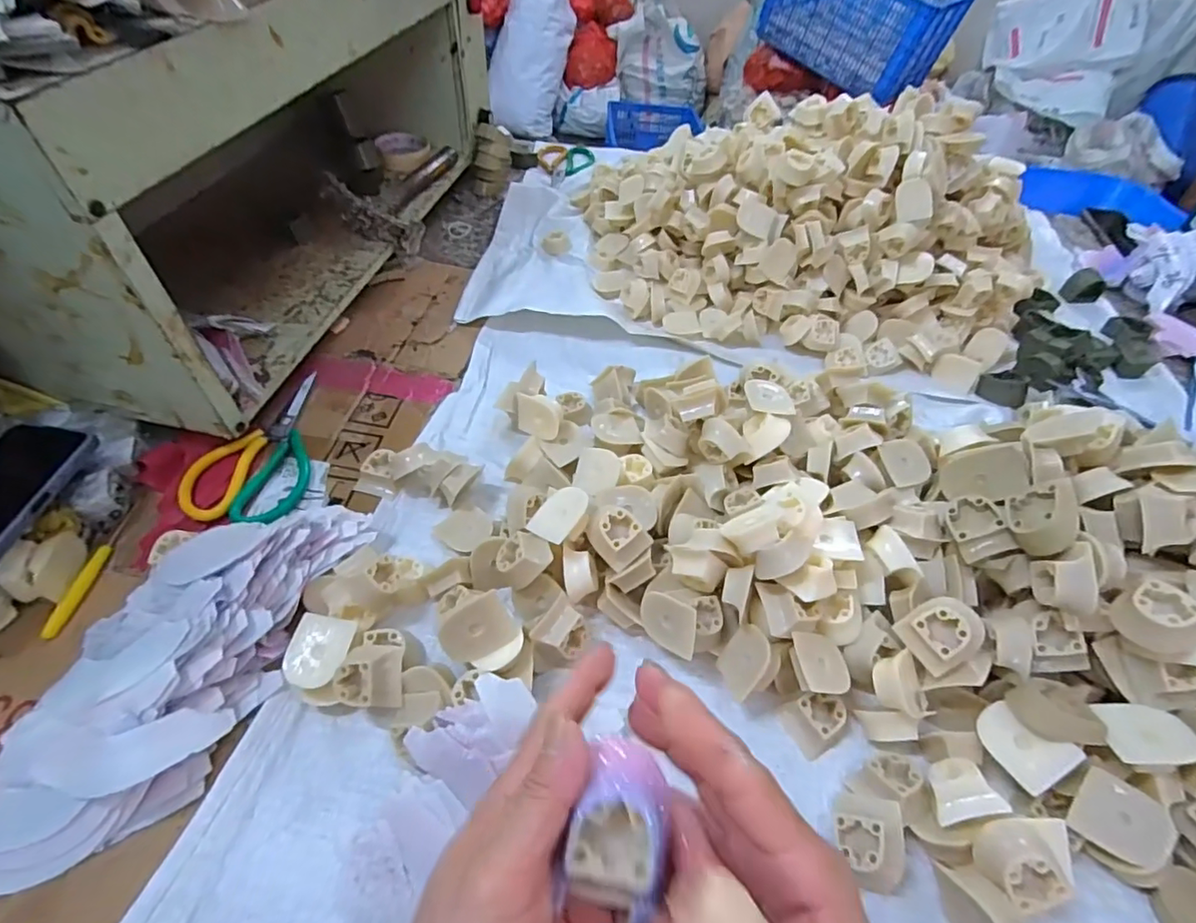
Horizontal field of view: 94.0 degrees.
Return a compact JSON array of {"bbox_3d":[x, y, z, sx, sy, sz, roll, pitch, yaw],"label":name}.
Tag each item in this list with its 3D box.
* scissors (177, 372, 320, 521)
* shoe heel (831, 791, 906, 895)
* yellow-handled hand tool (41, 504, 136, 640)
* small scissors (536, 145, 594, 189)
[{"bbox_3d":[-0.325,-0.021,0.553,0.100,0.013,0.187,6,49,-1],"label":"scissors"},{"bbox_3d":[0.173,0.245,0.356,0.040,0.028,0.052,-12,64,35],"label":"shoe heel"},{"bbox_3d":[-0.423,0.088,0.466,0.011,0.007,0.118,3,49,-3],"label":"yellow-handled hand tool"},{"bbox_3d":[-0.057,-0.531,1.002,0.101,0.014,0.156,2,49,-4],"label":"small scissors"}]

